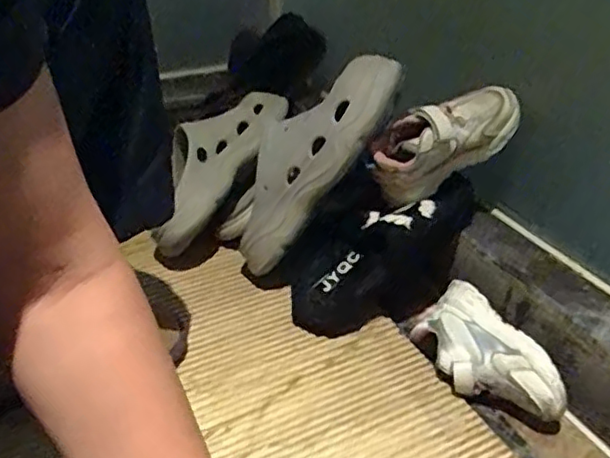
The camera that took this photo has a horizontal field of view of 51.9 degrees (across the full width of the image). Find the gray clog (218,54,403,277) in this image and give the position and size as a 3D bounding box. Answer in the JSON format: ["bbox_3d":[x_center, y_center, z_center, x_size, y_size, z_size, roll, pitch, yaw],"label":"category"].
[{"bbox_3d":[-0.006,-0.064,0.697,0.087,0.295,0.094,28,29,-22],"label":"gray clog"}]

